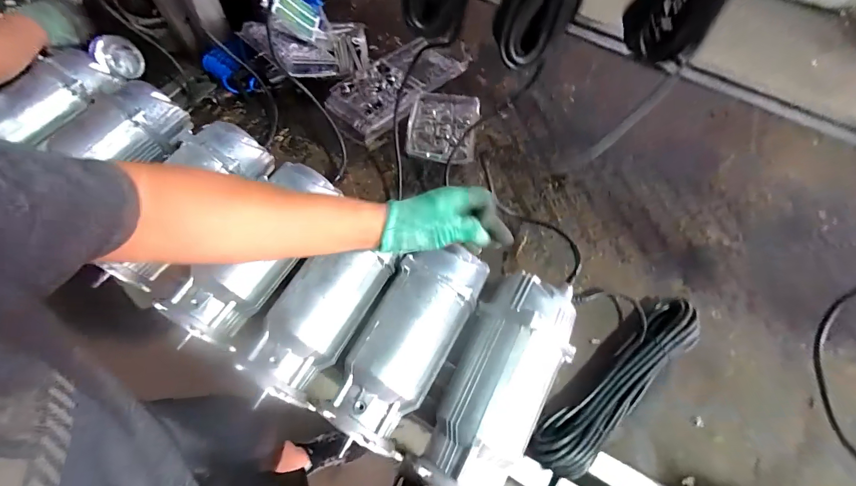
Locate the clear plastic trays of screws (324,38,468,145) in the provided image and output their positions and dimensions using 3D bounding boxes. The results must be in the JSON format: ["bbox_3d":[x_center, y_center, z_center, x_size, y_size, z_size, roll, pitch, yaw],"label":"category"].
[{"bbox_3d":[-0.061,-0.374,0.835,0.150,0.049,0.359,38,68,14],"label":"clear plastic trays of screws"}]

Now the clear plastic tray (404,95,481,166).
[{"bbox_3d":[0.033,-0.253,0.780,0.143,0.032,0.168,8,64,0],"label":"clear plastic tray"}]

